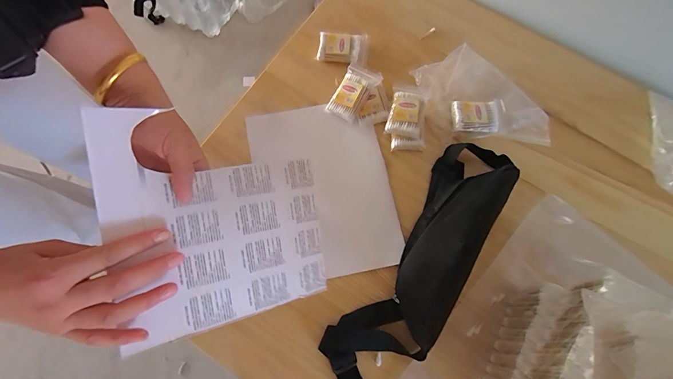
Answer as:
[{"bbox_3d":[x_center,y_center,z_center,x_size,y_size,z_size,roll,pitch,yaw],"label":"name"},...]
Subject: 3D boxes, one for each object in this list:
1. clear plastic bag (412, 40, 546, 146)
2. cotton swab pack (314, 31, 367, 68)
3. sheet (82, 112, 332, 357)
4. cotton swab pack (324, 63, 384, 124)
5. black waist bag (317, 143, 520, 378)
[{"bbox_3d":[0.239,-0.145,0.560,0.163,0.030,0.217,-30,75,-7],"label":"clear plastic bag"},{"bbox_3d":[0.010,-0.262,0.600,0.088,0.014,0.064,6,74,3],"label":"cotton swab pack"},{"bbox_3d":[-0.114,0.031,0.334,0.206,0.011,0.210,-8,91,-28],"label":"sheet"},{"bbox_3d":[0.031,-0.174,0.571,0.061,0.028,0.103,30,76,10],"label":"cotton swab pack"},{"bbox_3d":[0.116,0.125,0.475,0.130,0.048,0.455,29,76,10],"label":"black waist bag"}]

